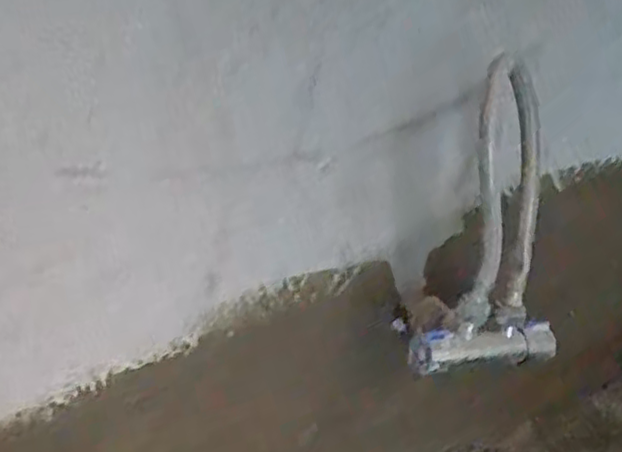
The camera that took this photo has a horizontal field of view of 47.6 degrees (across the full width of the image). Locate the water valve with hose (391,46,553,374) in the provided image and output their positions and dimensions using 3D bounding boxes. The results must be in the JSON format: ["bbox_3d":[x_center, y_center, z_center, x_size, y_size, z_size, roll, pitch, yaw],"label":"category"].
[{"bbox_3d":[0.136,-0.007,0.508,0.120,0.218,0.035,2,7,-38],"label":"water valve with hose"}]

